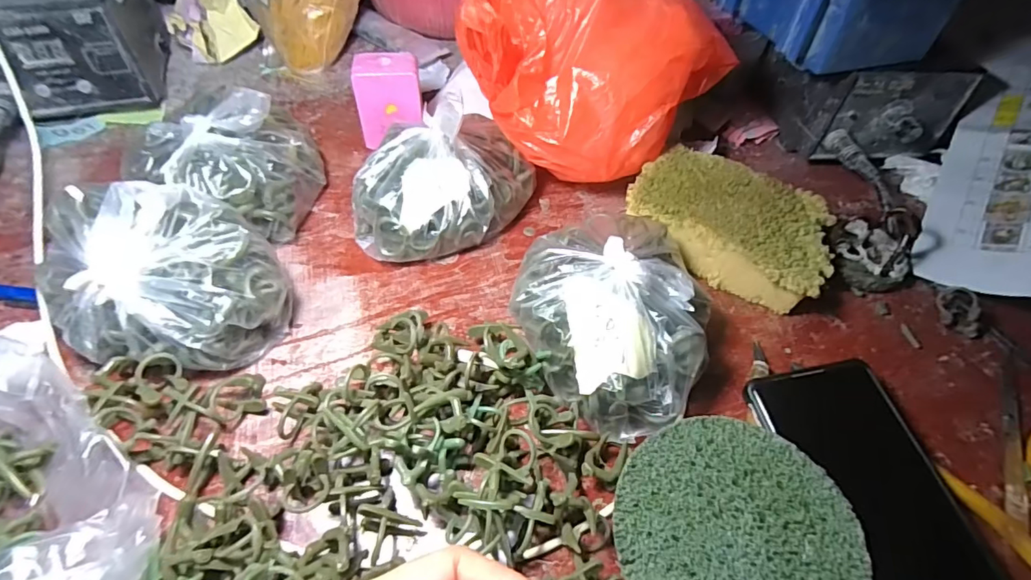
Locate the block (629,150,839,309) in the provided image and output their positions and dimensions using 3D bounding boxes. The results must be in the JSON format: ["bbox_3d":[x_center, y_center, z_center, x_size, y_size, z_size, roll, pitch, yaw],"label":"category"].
[{"bbox_3d":[0.156,-0.049,0.369,0.142,0.043,0.093,29,56,16],"label":"block"}]

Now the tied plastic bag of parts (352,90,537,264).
[{"bbox_3d":[-0.054,-0.077,0.360,0.098,0.063,0.129,33,57,19],"label":"tied plastic bag of parts"}]

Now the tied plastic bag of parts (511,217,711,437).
[{"bbox_3d":[0.057,0.011,0.301,0.111,0.065,0.128,18,53,8],"label":"tied plastic bag of parts"}]

